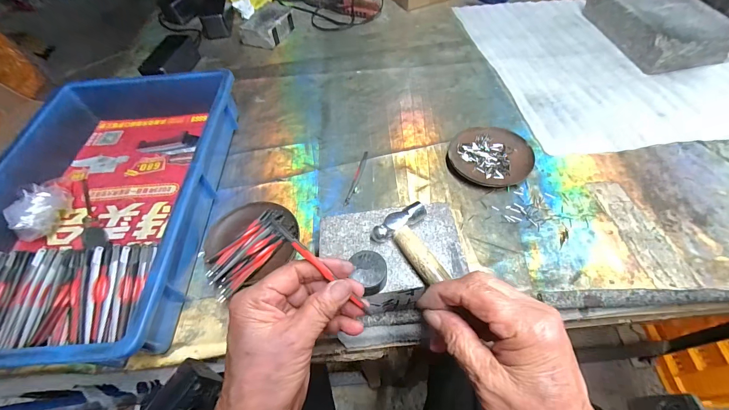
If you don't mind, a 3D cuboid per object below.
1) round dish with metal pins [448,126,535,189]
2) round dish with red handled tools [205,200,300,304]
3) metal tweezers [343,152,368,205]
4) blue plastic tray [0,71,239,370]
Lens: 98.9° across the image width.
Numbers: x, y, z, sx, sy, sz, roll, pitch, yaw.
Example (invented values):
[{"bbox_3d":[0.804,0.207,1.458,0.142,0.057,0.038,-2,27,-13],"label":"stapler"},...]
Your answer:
[{"bbox_3d":[0.183,-0.072,0.457,0.113,0.017,0.102,21,59,17],"label":"round dish with metal pins"},{"bbox_3d":[-0.146,0.042,0.394,0.114,0.026,0.110,-2,55,2],"label":"round dish with red handled tools"},{"bbox_3d":[-0.011,-0.040,0.455,0.009,0.004,0.101,12,57,11],"label":"metal tweezers"},{"bbox_3d":[-0.345,-0.024,0.421,0.280,0.082,0.447,-4,55,1],"label":"blue plastic tray"}]

